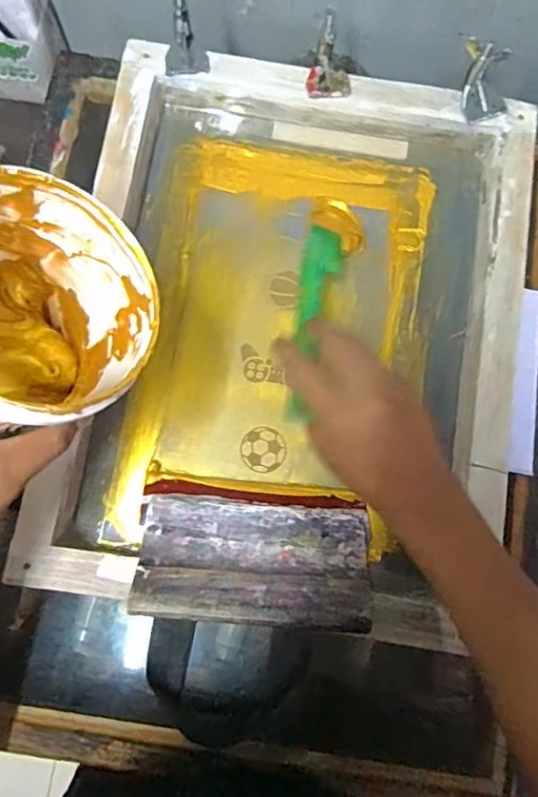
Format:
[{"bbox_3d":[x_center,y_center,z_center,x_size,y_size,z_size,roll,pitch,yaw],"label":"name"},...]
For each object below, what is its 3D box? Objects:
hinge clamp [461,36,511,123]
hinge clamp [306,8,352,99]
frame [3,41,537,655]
[{"bbox_3d":[0.184,-0.268,0.485,0.036,0.041,0.046,-7,78,-2],"label":"hinge clamp"},{"bbox_3d":[0.054,-0.287,0.485,0.038,0.045,0.046,8,77,1],"label":"hinge clamp"},{"bbox_3d":[0.018,-0.059,0.476,0.357,0.053,0.455,9,77,1],"label":"frame"}]

